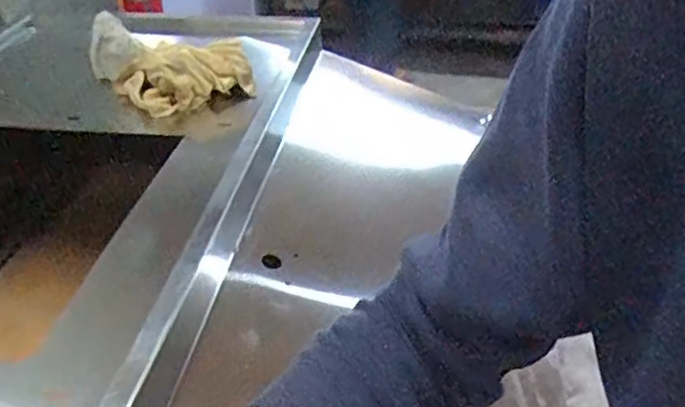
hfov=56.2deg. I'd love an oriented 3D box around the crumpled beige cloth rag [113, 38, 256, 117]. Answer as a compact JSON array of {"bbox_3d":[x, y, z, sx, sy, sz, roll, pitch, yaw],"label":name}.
[{"bbox_3d":[-0.190,-0.154,0.785,0.160,0.064,0.066,-15,36,-19],"label":"crumpled beige cloth rag"}]

